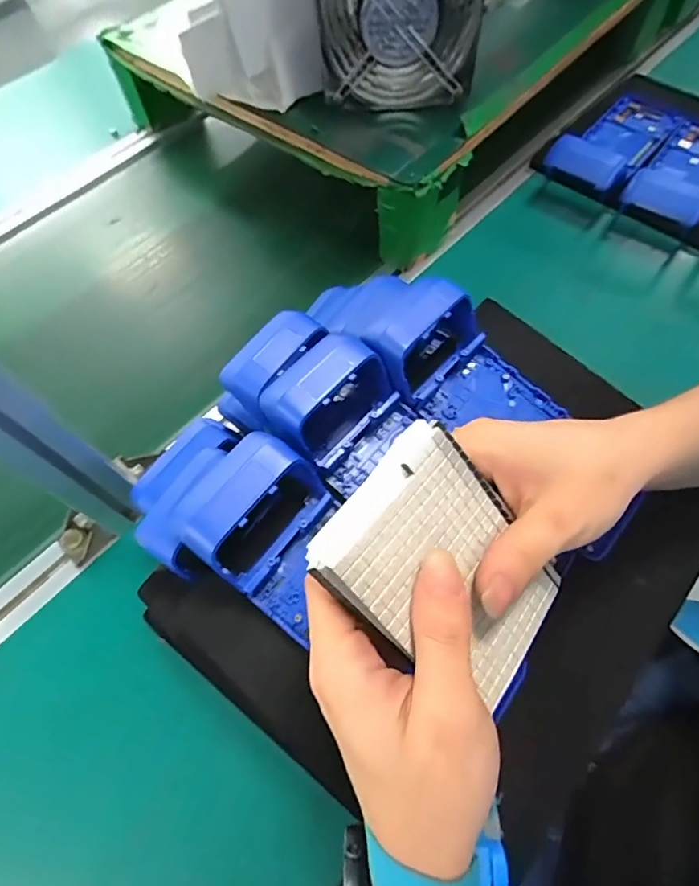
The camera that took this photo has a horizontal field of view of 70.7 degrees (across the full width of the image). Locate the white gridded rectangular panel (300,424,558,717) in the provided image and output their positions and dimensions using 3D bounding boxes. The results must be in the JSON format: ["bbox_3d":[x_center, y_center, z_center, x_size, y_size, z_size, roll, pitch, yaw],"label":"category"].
[{"bbox_3d":[0.046,0.057,0.224,0.115,0.010,0.085,47,67,-15],"label":"white gridded rectangular panel"}]

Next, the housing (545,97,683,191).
[{"bbox_3d":[0.317,-0.363,0.583,0.084,0.065,0.225,37,71,20],"label":"housing"}]

